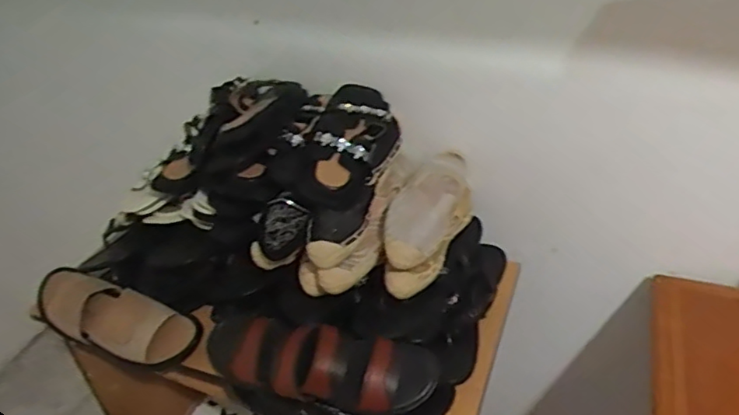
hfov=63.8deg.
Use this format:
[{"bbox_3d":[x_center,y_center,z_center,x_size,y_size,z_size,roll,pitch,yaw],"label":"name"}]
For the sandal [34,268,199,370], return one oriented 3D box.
[{"bbox_3d":[-0.409,0.174,0.941,0.285,0.070,0.105,18,60,21],"label":"sandal"}]

